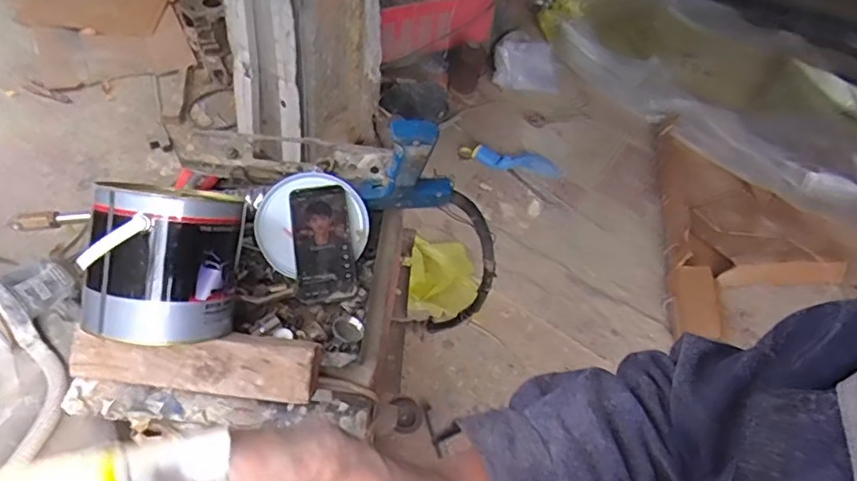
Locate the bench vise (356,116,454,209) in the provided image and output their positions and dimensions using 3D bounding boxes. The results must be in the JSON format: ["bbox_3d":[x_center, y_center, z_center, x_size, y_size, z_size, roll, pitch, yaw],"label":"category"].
[{"bbox_3d":[-0.028,-0.101,0.800,0.134,0.150,0.043,1,55,-5],"label":"bench vise"}]

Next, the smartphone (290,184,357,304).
[{"bbox_3d":[-0.142,0.003,0.771,0.074,0.010,0.160,-9,74,-1],"label":"smartphone"}]

